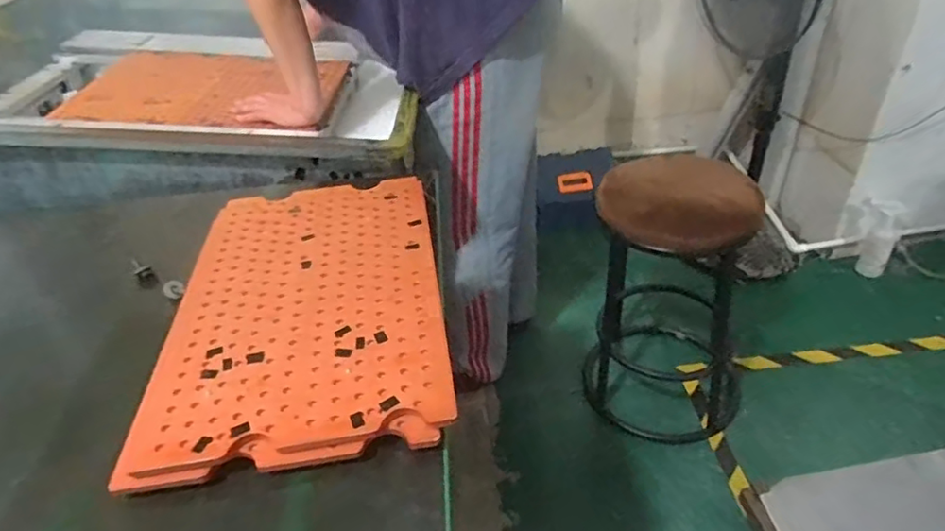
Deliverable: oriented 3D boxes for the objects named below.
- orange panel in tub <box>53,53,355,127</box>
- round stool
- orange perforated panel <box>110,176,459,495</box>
[{"bbox_3d":[-0.541,-0.374,1.238,0.512,0.035,0.323,1,42,1],"label":"orange panel in tub"},{"bbox_3d":[0.443,0.050,1.281,0.321,0.583,0.366,14,42,23],"label":"round stool"},{"bbox_3d":[-0.163,0.031,0.611,0.256,0.028,0.405,-8,38,-3],"label":"orange perforated panel"}]

